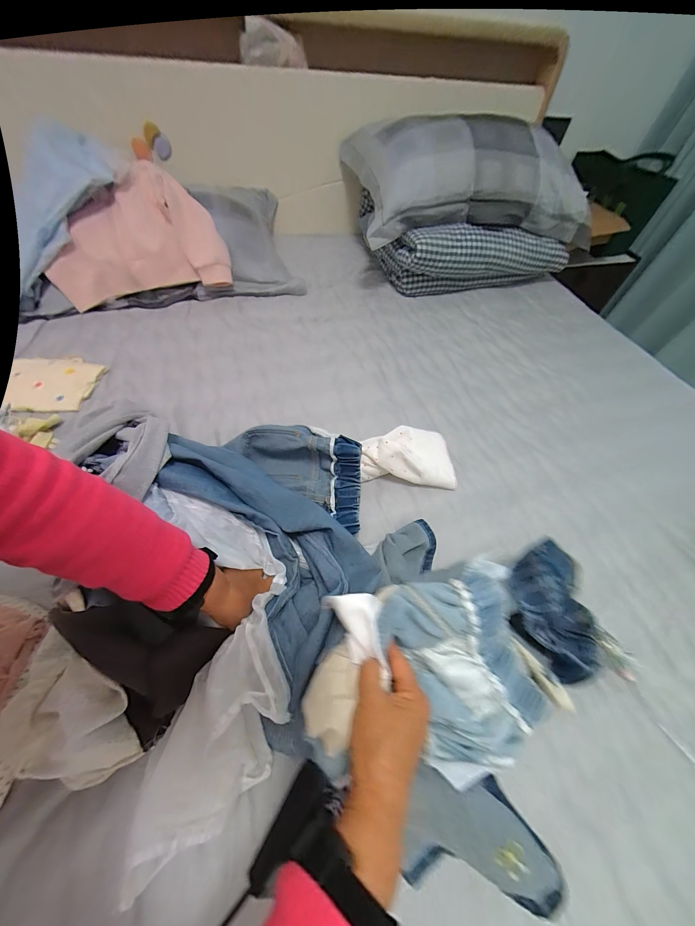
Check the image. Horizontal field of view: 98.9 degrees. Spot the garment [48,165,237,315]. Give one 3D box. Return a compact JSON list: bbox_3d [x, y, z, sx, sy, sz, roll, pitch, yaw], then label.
[{"bbox_3d":[-0.567,-0.598,0.769,0.433,0.054,0.311,-17,101,-7],"label":"garment"}]

